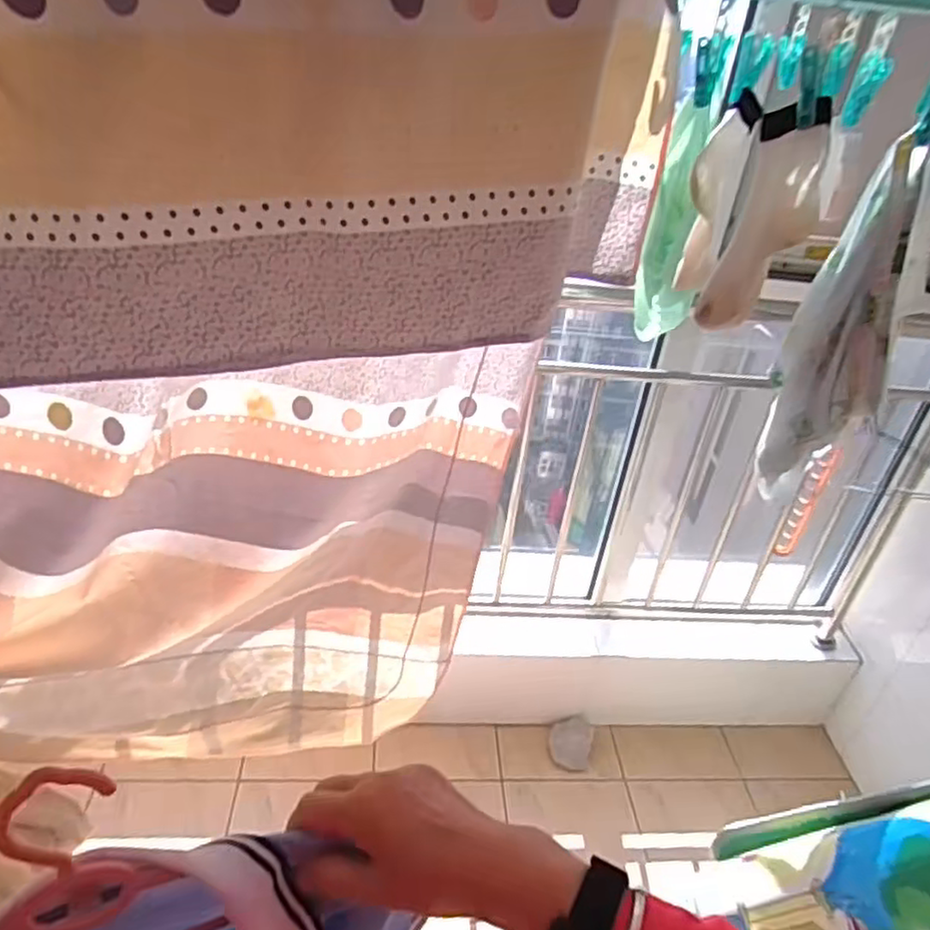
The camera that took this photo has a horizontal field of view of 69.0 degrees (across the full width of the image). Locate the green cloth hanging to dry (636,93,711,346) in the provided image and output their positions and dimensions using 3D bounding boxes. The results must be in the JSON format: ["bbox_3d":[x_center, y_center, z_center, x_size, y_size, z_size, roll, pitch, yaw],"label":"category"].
[{"bbox_3d":[0.273,-0.302,0.872,0.087,0.276,0.030,27,37,29],"label":"green cloth hanging to dry"}]

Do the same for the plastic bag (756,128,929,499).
[{"bbox_3d":[0.337,-0.110,0.599,0.090,0.293,0.045,21,35,21],"label":"plastic bag"}]

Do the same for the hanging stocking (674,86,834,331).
[{"bbox_3d":[0.255,-0.233,0.627,0.071,0.174,0.169,7,32,0],"label":"hanging stocking"}]

